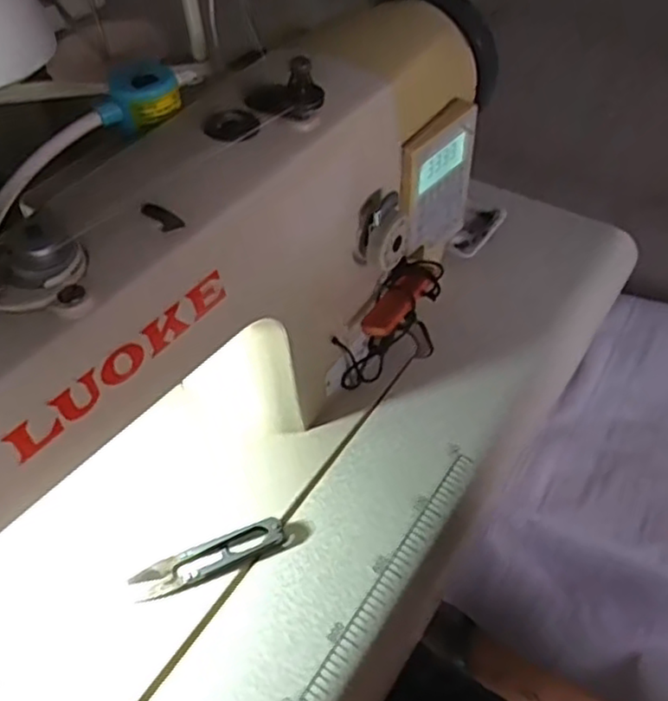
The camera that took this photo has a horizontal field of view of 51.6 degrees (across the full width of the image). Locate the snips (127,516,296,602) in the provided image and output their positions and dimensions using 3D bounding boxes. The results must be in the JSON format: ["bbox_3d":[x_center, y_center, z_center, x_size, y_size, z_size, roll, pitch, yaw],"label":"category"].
[{"bbox_3d":[-0.078,0.133,0.444,0.101,0.010,0.021,-19,51,-13],"label":"snips"}]

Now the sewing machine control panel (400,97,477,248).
[{"bbox_3d":[0.073,-0.117,0.499,0.018,0.098,0.080,28,56,24],"label":"sewing machine control panel"}]

